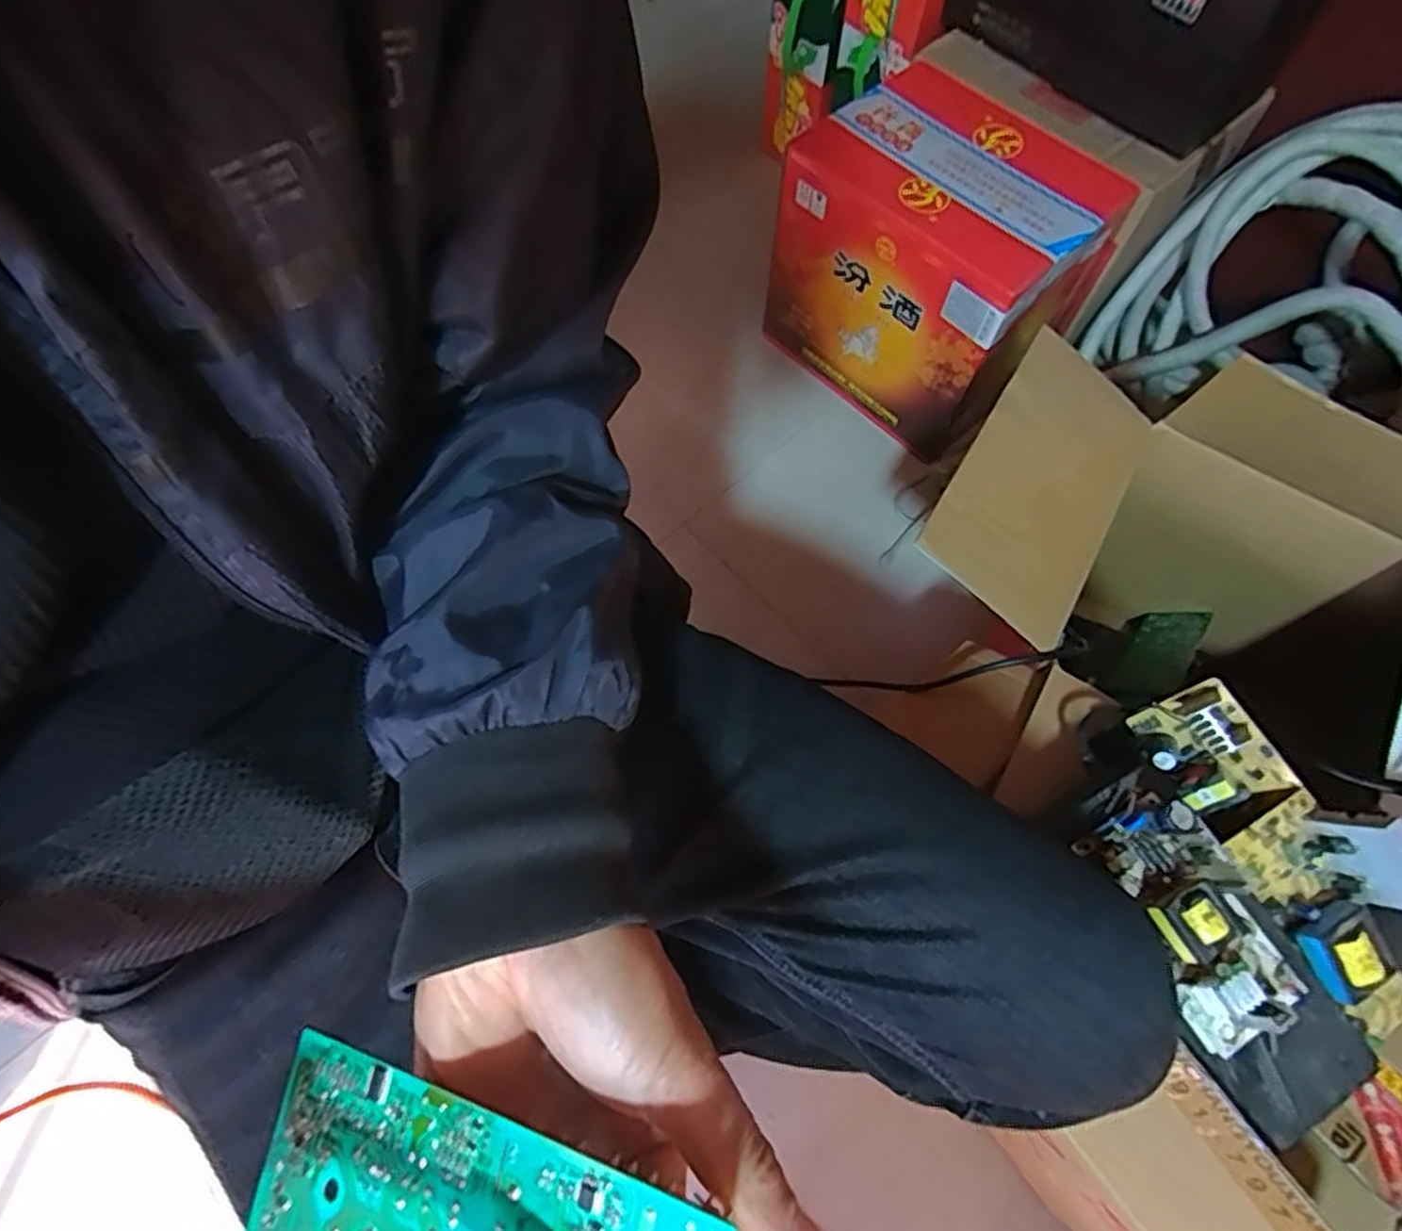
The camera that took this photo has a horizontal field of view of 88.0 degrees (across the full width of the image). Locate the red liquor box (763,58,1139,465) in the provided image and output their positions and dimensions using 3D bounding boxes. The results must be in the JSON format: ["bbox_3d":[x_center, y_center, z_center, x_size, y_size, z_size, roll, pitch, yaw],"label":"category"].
[{"bbox_3d":[0.296,-0.446,0.955,0.340,0.313,0.257,41,72,16],"label":"red liquor box"}]

